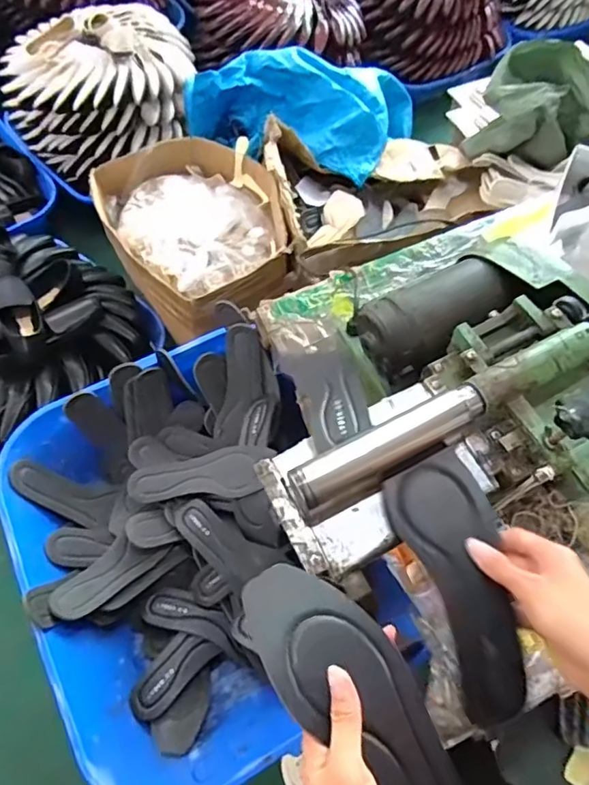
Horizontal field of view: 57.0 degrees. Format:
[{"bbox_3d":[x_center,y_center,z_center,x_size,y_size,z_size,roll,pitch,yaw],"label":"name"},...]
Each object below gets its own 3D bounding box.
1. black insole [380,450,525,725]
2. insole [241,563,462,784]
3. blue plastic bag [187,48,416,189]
[{"bbox_3d":[0.137,0.153,0.444,0.077,0.031,0.202,-13,71,-8],"label":"black insole"},{"bbox_3d":[0.053,0.217,0.352,0.075,0.021,0.234,-32,78,-16],"label":"insole"},{"bbox_3d":[0.052,-0.712,1.458,0.659,0.227,0.377,-8,64,-6],"label":"blue plastic bag"}]

